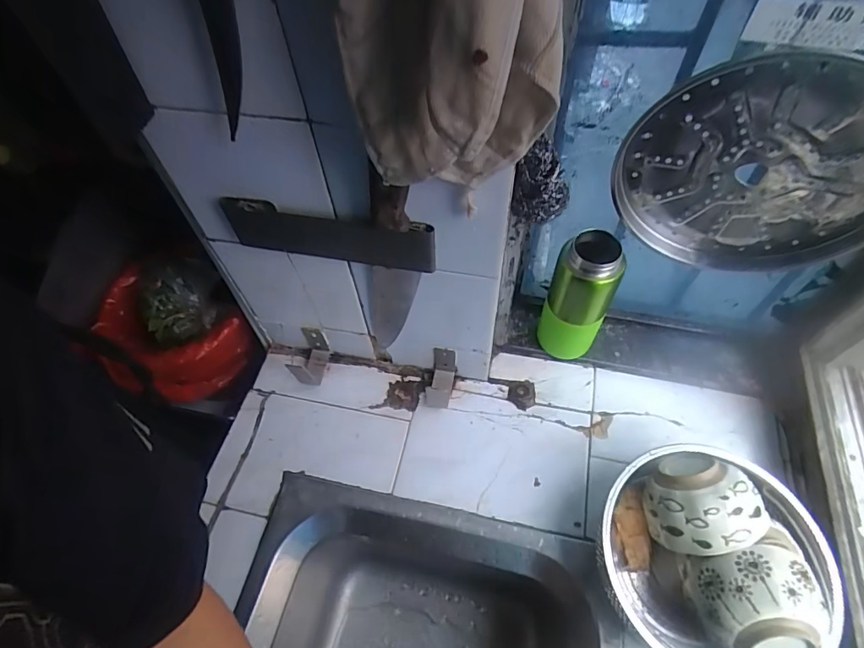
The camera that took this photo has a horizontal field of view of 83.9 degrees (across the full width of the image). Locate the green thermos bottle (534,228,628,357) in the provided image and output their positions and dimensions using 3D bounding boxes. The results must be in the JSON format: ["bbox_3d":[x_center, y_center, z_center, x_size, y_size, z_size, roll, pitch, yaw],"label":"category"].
[{"bbox_3d":[0.179,-0.024,0.596,0.075,0.194,0.064,18,61,15],"label":"green thermos bottle"}]

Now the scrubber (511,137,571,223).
[{"bbox_3d":[0.085,-0.108,0.368,0.041,0.063,0.030,12,59,11],"label":"scrubber"}]

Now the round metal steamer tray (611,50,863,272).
[{"bbox_3d":[0.296,-0.135,0.446,0.229,0.219,0.022,17,60,14],"label":"round metal steamer tray"}]

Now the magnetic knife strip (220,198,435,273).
[{"bbox_3d":[-0.096,-0.082,0.449,0.199,0.055,0.013,7,59,8],"label":"magnetic knife strip"}]

